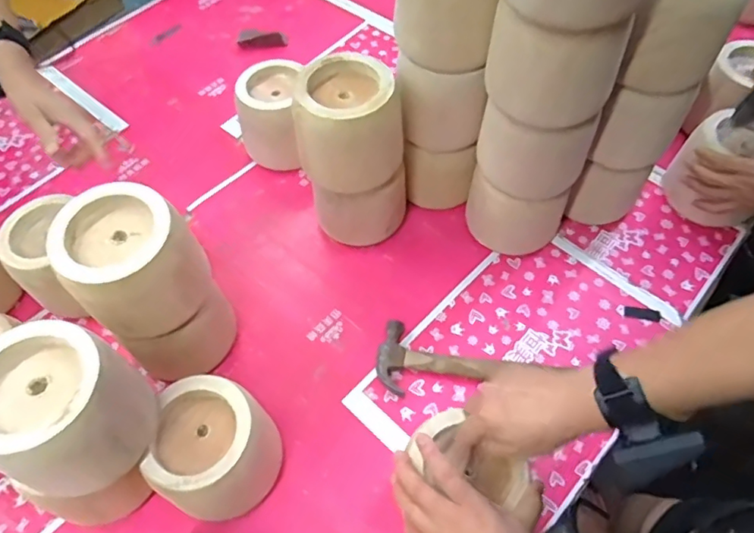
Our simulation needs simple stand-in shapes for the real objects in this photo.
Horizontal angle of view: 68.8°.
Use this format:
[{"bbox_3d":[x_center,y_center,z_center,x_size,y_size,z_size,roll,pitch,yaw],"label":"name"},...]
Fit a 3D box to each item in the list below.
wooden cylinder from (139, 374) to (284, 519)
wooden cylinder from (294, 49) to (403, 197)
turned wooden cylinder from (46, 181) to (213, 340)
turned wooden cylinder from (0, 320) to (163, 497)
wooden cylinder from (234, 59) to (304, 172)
[{"bbox_3d":[-0.175,0.204,0.627,0.110,0.131,0.126,0,57,2],"label":"wooden cylinder"},{"bbox_3d":[-0.036,-0.182,0.708,0.135,0.127,0.119,-12,57,-5],"label":"wooden cylinder"},{"bbox_3d":[-0.258,-0.003,0.593,0.122,0.123,0.114,-1,57,2],"label":"turned wooden cylinder"},{"bbox_3d":[-0.288,0.131,0.512,0.121,0.115,0.119,28,62,19],"label":"turned wooden cylinder"},{"bbox_3d":[-0.157,-0.243,0.896,0.109,0.136,0.113,-1,57,2],"label":"wooden cylinder"}]

